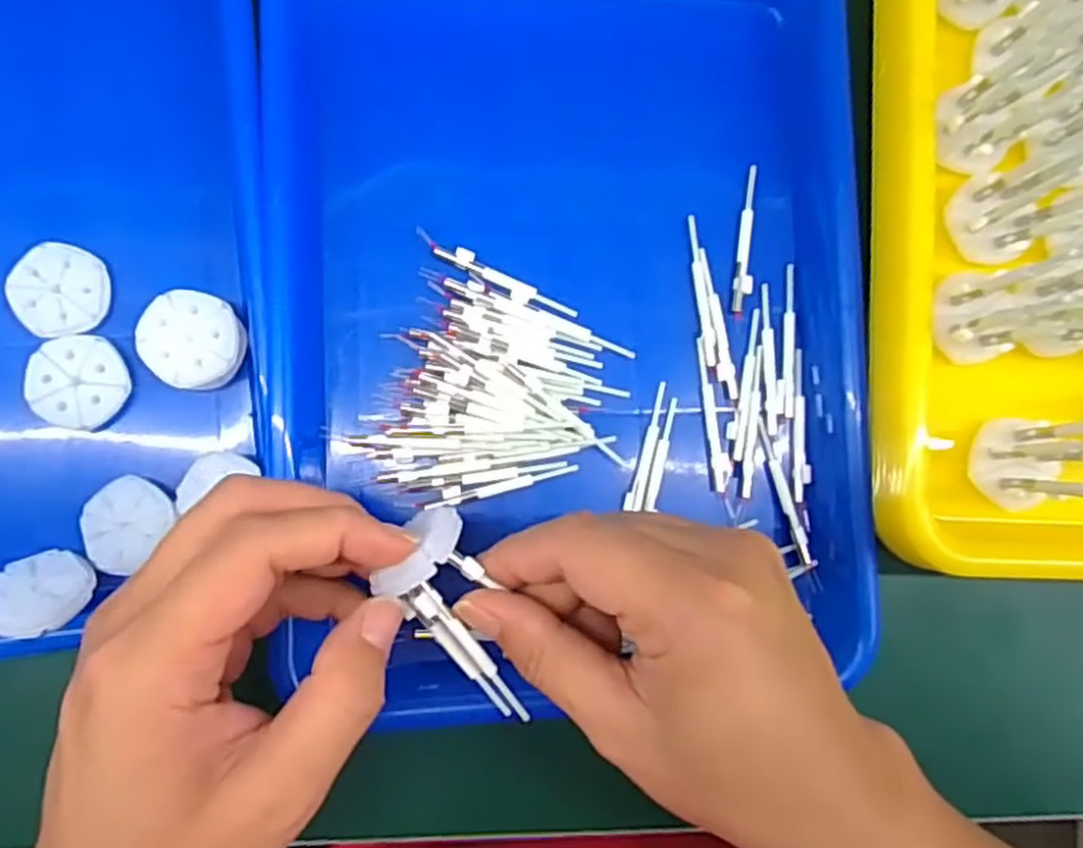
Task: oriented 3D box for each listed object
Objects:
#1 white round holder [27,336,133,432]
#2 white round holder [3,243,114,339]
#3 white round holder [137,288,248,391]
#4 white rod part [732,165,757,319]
[{"bbox_3d":[-0.190,-0.018,0.315,0.038,0.013,0.036,0,86,-6],"label":"white round holder"},{"bbox_3d":[-0.198,-0.055,0.317,0.035,0.012,0.037,0,86,-6],"label":"white round holder"},{"bbox_3d":[-0.142,-0.035,0.317,0.037,0.021,0.038,0,86,-6],"label":"white round holder"},{"bbox_3d":[0.093,-0.083,0.349,0.008,0.005,0.070,7,85,-5],"label":"white rod part"}]

